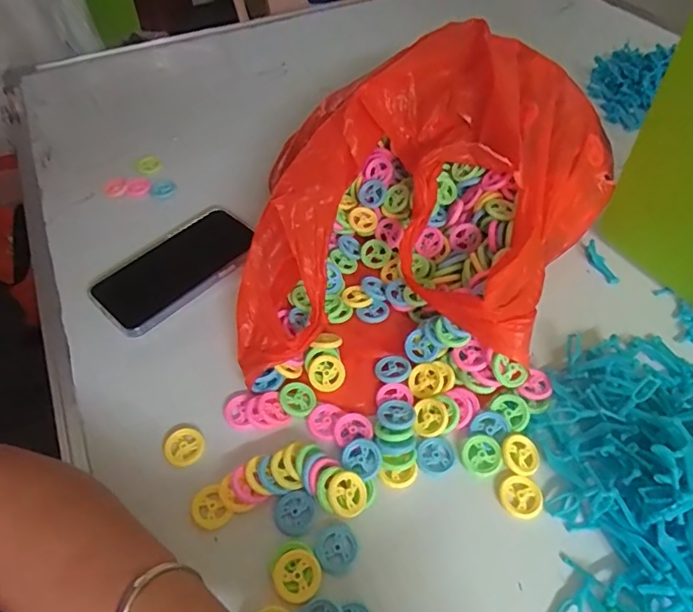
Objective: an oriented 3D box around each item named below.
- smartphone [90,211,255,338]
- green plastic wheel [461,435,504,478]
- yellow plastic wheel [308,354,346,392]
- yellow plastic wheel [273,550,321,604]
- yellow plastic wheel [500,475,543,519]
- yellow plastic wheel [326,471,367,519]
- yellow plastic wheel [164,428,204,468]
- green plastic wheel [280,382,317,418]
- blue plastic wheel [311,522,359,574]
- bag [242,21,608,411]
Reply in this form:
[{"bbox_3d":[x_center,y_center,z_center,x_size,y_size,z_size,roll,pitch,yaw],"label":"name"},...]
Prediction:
[{"bbox_3d":[-0.164,-0.039,0.501,0.081,0.010,0.155,39,66,23],"label":"smartphone"},{"bbox_3d":[0.099,0.109,0.377,0.029,0.004,0.029,-1,50,1],"label":"green plastic wheel"},{"bbox_3d":[-0.016,0.056,0.423,0.029,0.004,0.029,-22,81,-9],"label":"yellow plastic wheel"},{"bbox_3d":[-0.031,0.173,0.328,0.029,0.008,0.028,-1,50,1],"label":"yellow plastic wheel"},{"bbox_3d":[0.123,0.134,0.361,0.029,0.004,0.029,-1,50,1],"label":"yellow plastic wheel"},{"bbox_3d":[0.001,0.130,0.353,0.029,0.004,0.030,8,70,-24],"label":"yellow plastic wheel"},{"bbox_3d":[-0.123,0.107,0.391,0.026,0.008,0.029,32,57,25],"label":"yellow plastic wheel"},{"bbox_3d":[-0.038,0.075,0.410,0.027,0.007,0.029,-1,50,1],"label":"green plastic wheel"},{"bbox_3d":[-0.007,0.161,0.342,0.029,0.005,0.029,-1,50,1],"label":"blue plastic wheel"},{"bbox_3d":[0.081,-0.081,0.453,0.231,0.134,0.383,27,55,22],"label":"bag"}]

